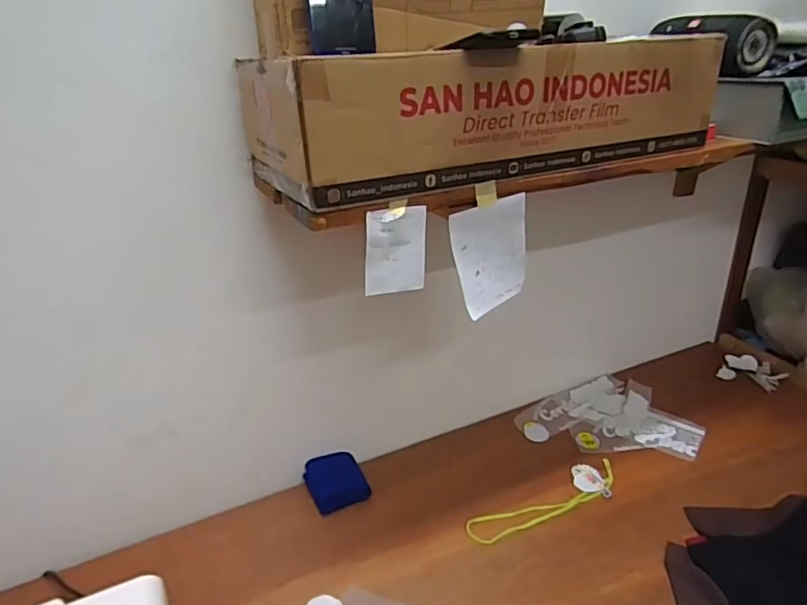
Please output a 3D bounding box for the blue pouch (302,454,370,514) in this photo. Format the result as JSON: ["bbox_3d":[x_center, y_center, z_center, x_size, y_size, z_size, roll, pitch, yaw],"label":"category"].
[{"bbox_3d":[-0.137,0.360,1.119,0.111,0.033,0.127,-15,31,-23],"label":"blue pouch"}]

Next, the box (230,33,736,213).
[{"bbox_3d":[0.118,-0.280,0.770,0.618,0.155,0.234,-15,29,-21],"label":"box"}]

